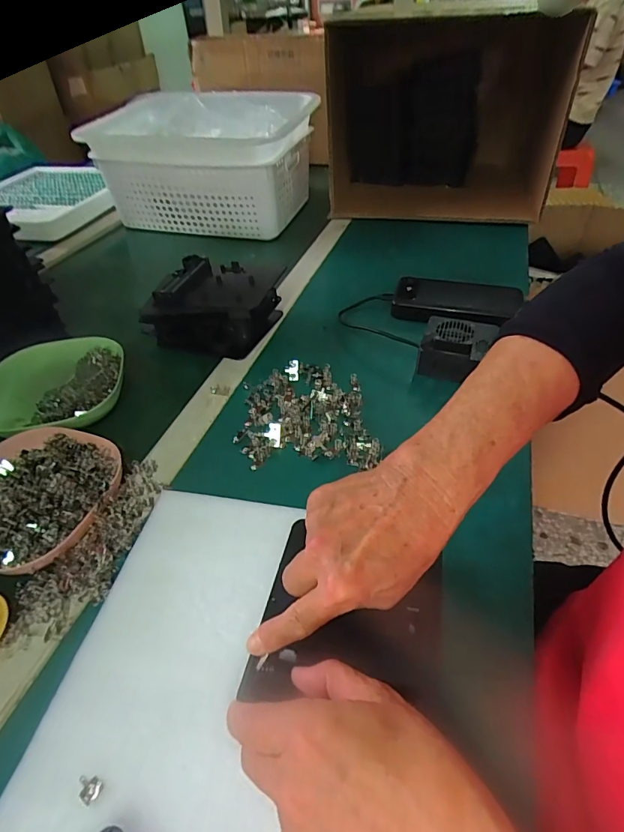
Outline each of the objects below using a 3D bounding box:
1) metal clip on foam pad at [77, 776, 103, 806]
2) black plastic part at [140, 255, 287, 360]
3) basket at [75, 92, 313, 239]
[{"bbox_3d":[-0.119,0.197,0.235,0.015,0.004,0.010,16,45,19],"label":"metal clip on foam pad"},{"bbox_3d":[-0.120,-0.139,0.553,0.140,0.070,0.114,12,46,17],"label":"black plastic part"},{"bbox_3d":[-0.190,-0.478,0.842,0.359,0.187,0.274,7,44,11],"label":"basket"}]

